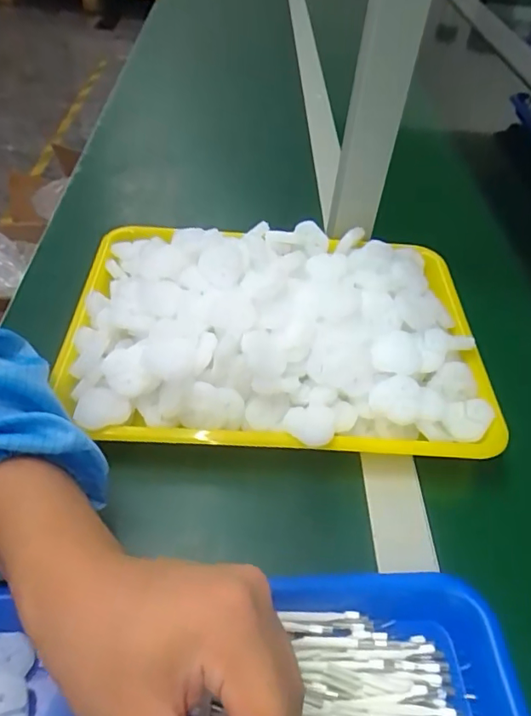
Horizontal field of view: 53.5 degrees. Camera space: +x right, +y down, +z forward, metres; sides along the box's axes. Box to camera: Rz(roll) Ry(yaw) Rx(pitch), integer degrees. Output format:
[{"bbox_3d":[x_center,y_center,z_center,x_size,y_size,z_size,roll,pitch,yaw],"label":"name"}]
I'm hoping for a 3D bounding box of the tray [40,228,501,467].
[{"bbox_3d":[0.010,-0.036,0.431,0.327,0.049,0.234,3,47,-3],"label":"tray"}]

